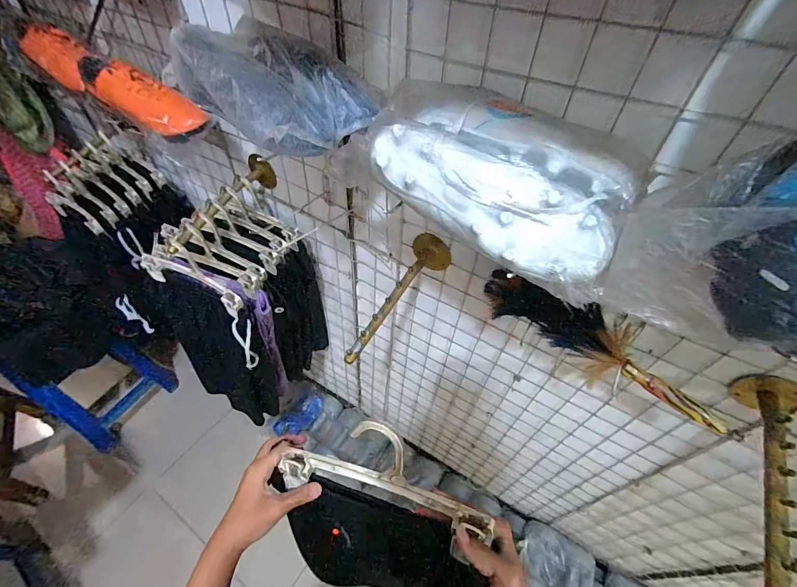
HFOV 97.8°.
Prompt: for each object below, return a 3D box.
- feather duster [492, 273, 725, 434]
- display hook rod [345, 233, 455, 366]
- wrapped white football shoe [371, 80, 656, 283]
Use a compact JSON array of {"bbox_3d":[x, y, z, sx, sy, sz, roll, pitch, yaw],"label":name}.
[{"bbox_3d":[0.260,0.057,0.461,0.307,0.065,0.081,26,52,18],"label":"feather duster"},{"bbox_3d":[0.008,0.005,0.553,0.070,0.070,0.244,22,51,15],"label":"display hook rod"},{"bbox_3d":[0.091,-0.114,0.322,0.230,0.081,0.120,28,53,19],"label":"wrapped white football shoe"}]

